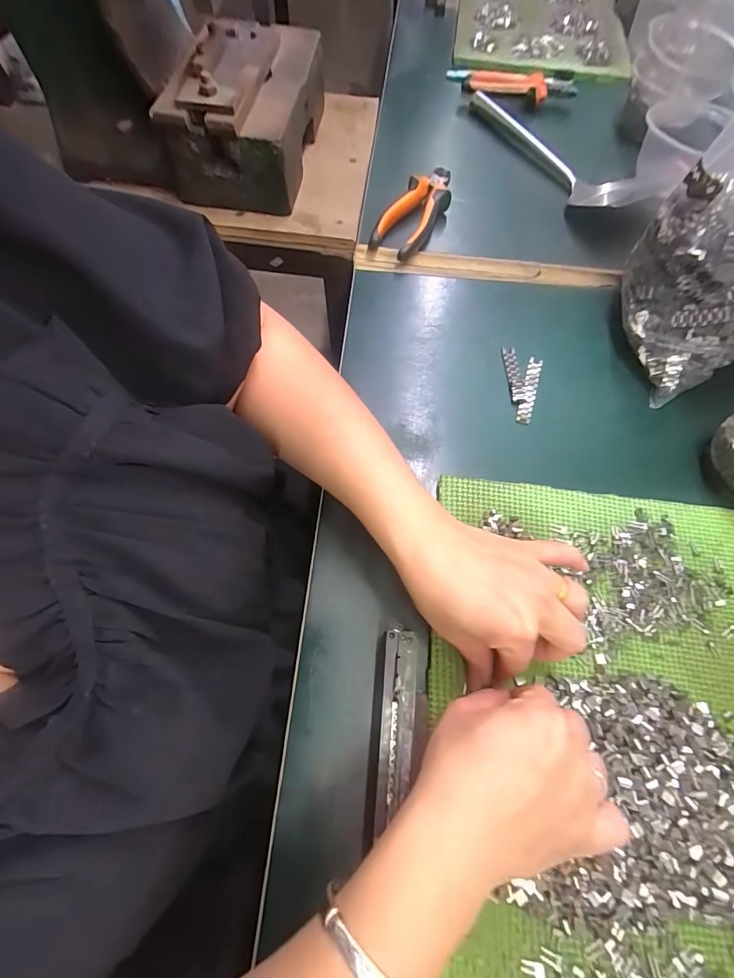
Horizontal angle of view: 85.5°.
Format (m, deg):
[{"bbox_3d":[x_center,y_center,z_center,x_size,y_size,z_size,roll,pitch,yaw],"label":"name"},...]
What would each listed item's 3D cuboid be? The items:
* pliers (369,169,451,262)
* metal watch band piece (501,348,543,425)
[{"bbox_3d":[0.060,-0.315,0.447,0.049,0.028,0.142,26,70,10],"label":"pliers"},{"bbox_3d":[0.154,-0.101,0.381,0.035,0.006,0.082,-2,68,-1],"label":"metal watch band piece"}]

